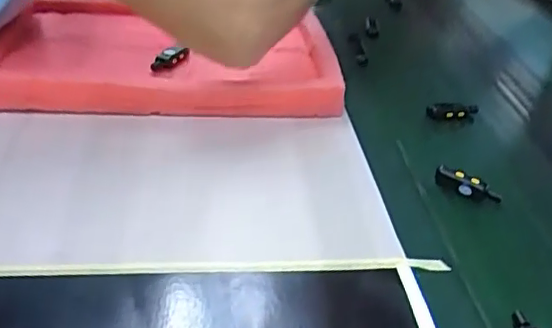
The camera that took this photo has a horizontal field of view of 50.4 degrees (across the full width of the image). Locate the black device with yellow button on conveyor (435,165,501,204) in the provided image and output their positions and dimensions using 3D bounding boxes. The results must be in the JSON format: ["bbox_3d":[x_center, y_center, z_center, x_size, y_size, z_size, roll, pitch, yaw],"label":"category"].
[{"bbox_3d":[0.163,0.019,0.501,0.055,0.023,0.011,22,37,16],"label":"black device with yellow button on conveyor"}]

